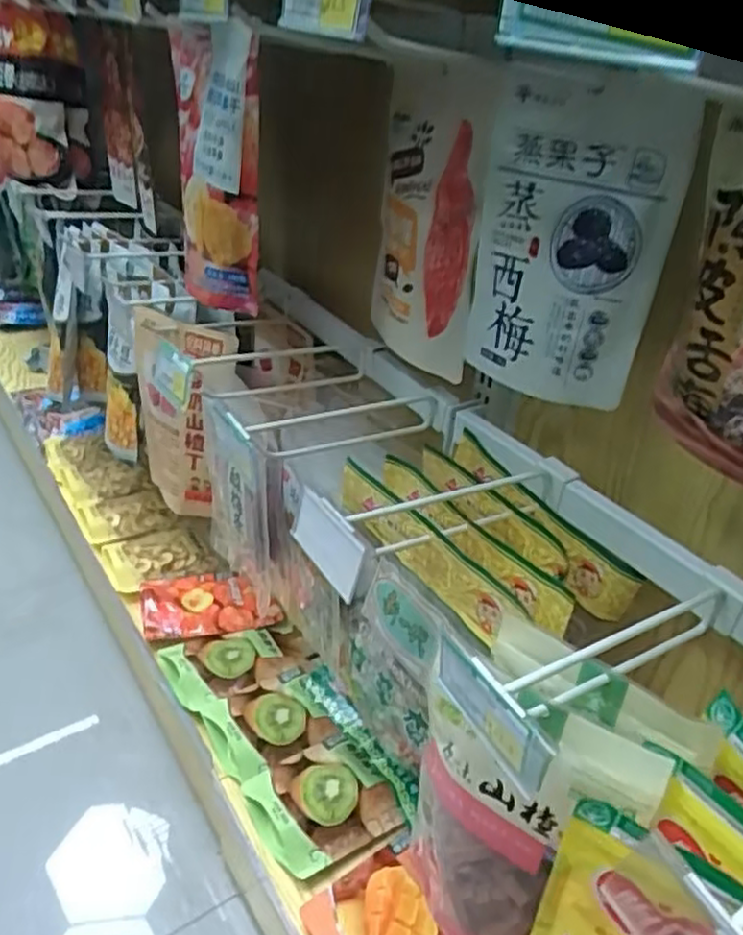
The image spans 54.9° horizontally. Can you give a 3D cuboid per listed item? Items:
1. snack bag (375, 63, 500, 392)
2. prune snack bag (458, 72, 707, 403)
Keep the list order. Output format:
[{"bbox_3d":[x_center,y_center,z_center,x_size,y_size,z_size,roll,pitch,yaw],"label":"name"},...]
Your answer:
[{"bbox_3d":[0.042,-0.193,0.580,0.033,0.237,0.168,-12,35,-24],"label":"snack bag"},{"bbox_3d":[0.125,-0.148,0.482,0.133,0.207,0.030,31,38,31],"label":"prune snack bag"}]

